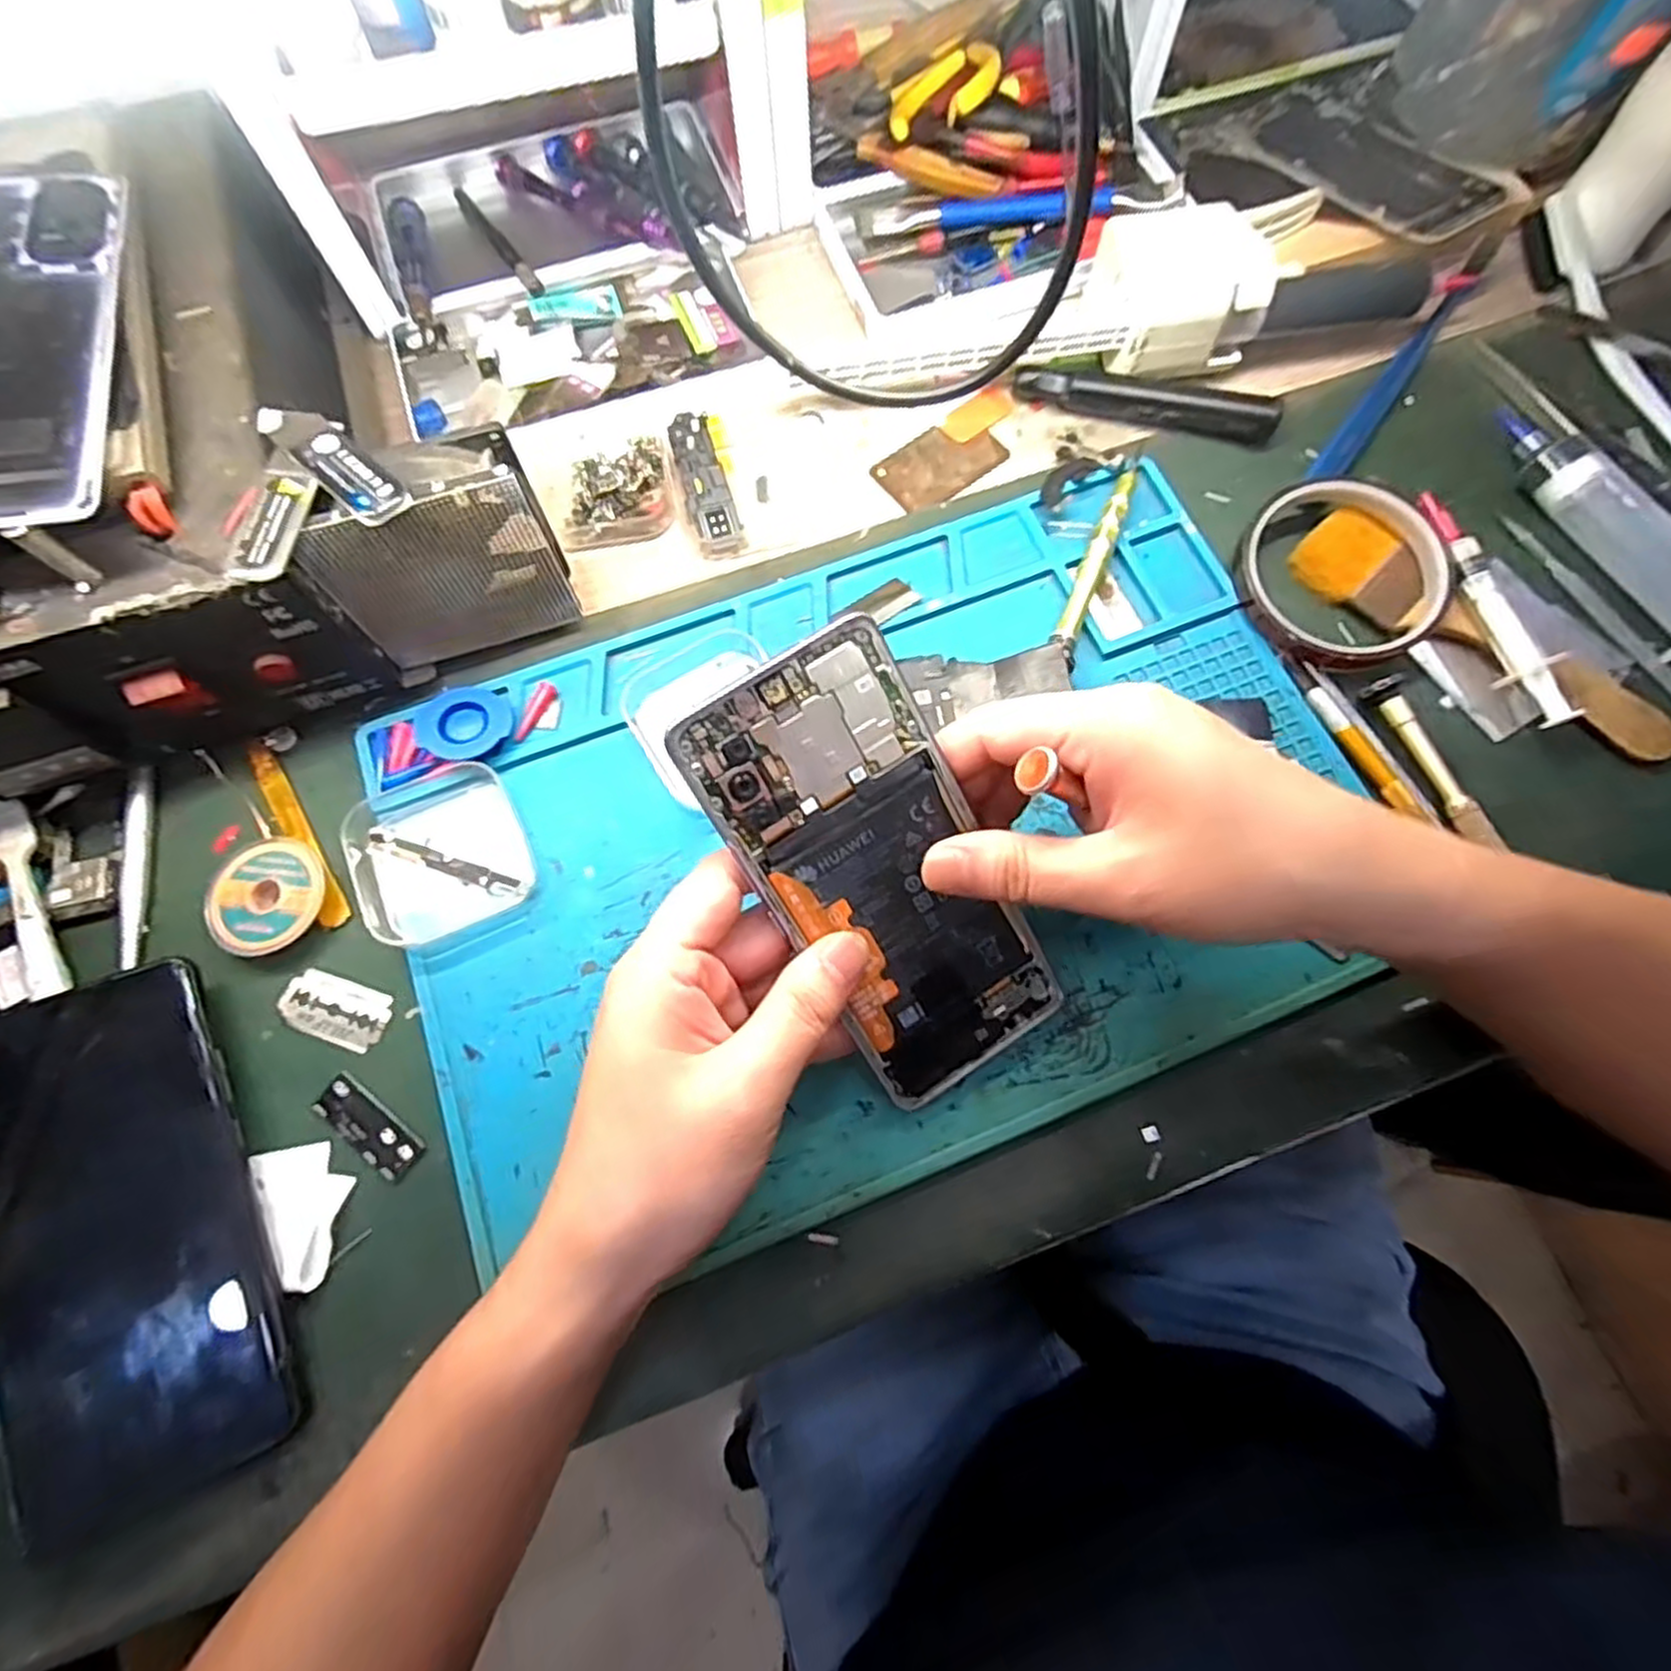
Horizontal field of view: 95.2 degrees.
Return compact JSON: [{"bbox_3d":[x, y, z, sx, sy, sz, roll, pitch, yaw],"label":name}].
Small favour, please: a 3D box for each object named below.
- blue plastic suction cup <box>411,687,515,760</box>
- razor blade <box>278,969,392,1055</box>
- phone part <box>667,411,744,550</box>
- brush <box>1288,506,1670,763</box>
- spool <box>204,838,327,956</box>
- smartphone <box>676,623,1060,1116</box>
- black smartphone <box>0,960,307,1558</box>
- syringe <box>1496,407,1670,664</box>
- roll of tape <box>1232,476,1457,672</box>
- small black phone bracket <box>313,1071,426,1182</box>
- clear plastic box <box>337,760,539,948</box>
[{"bbox_3d":[-0.152,-0.046,0.315,0.035,0.010,0.033,0,73,0],"label":"blue plastic suction cup"},{"bbox_3d":[-0.190,0.067,0.291,0.041,0.004,0.024,17,62,4],"label":"razor blade"},{"bbox_3d":[-0.061,-0.164,0.354,0.021,0.004,0.063,-19,89,-5],"label":"phone part"},{"bbox_3d":[0.280,-0.088,0.329,0.163,0.009,0.040,37,77,11],"label":"brush"},{"bbox_3d":[-0.220,0.024,0.296,0.042,0.011,0.044,0,73,0],"label":"spool"},{"bbox_3d":[0.017,0.015,0.250,0.071,0.004,0.157,-33,109,-9],"label":"smartphone"},{"bbox_3d":[-0.236,0.129,0.250,0.077,0.010,0.163,-20,78,-19],"label":"black smartphone"},{"bbox_3d":[0.347,-0.142,0.334,0.032,0.028,0.131,-19,74,-6],"label":"syringe"},{"bbox_3d":[0.221,-0.116,0.334,0.086,0.019,0.087,0,73,0],"label":"roll of tape"},{"bbox_3d":[-0.169,0.105,0.276,0.043,0.004,0.017,35,76,10],"label":"small black phone bracket"},{"bbox_3d":[-0.157,0.005,0.302,0.063,0.010,0.067,-24,74,-7],"label":"clear plastic box"}]

